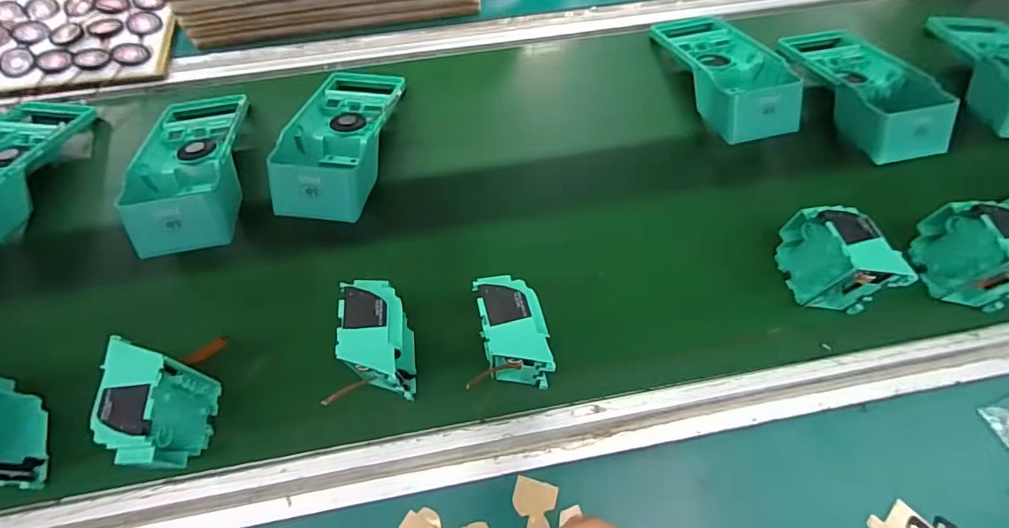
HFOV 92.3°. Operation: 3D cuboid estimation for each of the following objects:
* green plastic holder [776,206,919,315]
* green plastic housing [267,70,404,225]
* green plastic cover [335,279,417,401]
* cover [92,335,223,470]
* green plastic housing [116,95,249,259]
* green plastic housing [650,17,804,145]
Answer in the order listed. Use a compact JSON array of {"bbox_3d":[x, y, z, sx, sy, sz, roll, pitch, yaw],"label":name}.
[{"bbox_3d":[0.266,-0.004,0.391,0.040,0.071,0.077,-10,64,-5],"label":"green plastic holder"},{"bbox_3d":[-0.159,-0.130,0.462,0.091,0.043,0.196,6,64,3],"label":"green plastic housing"},{"bbox_3d":[-0.091,0.057,0.356,0.041,0.068,0.075,-5,64,-3],"label":"green plastic cover"},{"bbox_3d":[-0.242,0.097,0.338,0.042,0.074,0.085,-2,64,-1],"label":"cover"},{"bbox_3d":[-0.290,-0.097,0.449,0.095,0.051,0.193,-8,64,-4],"label":"green plastic housing"},{"bbox_3d":[0.229,-0.206,0.503,0.089,0.046,0.190,-14,65,-7],"label":"green plastic housing"}]

